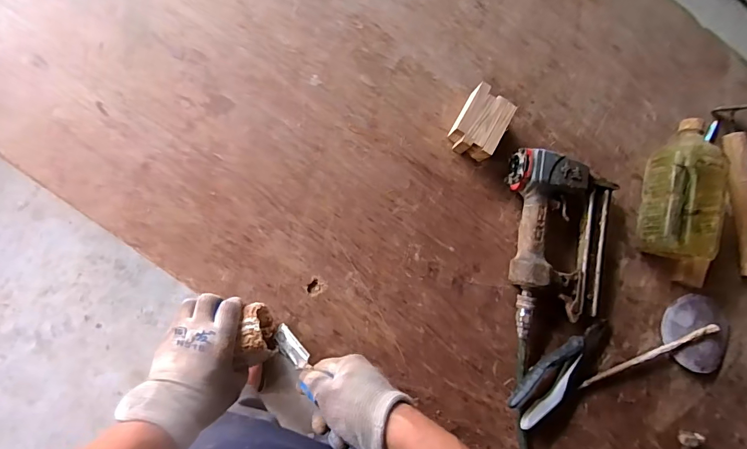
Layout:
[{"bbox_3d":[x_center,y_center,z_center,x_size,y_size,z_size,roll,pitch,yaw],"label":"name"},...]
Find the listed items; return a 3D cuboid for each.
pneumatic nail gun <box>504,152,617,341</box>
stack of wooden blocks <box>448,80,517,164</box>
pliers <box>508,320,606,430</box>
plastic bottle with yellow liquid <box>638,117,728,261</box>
[{"bbox_3d":[0.275,0.026,0.576,0.158,0.056,0.260,2,85,-7],"label":"pneumatic nail gun"},{"bbox_3d":[0.155,-0.147,0.579,0.068,0.046,0.094,30,82,-4],"label":"stack of wooden blocks"},{"bbox_3d":[0.267,0.205,0.563,0.186,0.035,0.064,-43,92,-9],"label":"pliers"},{"bbox_3d":[0.468,-0.054,0.597,0.094,0.079,0.207,12,84,-6],"label":"plastic bottle with yellow liquid"}]

